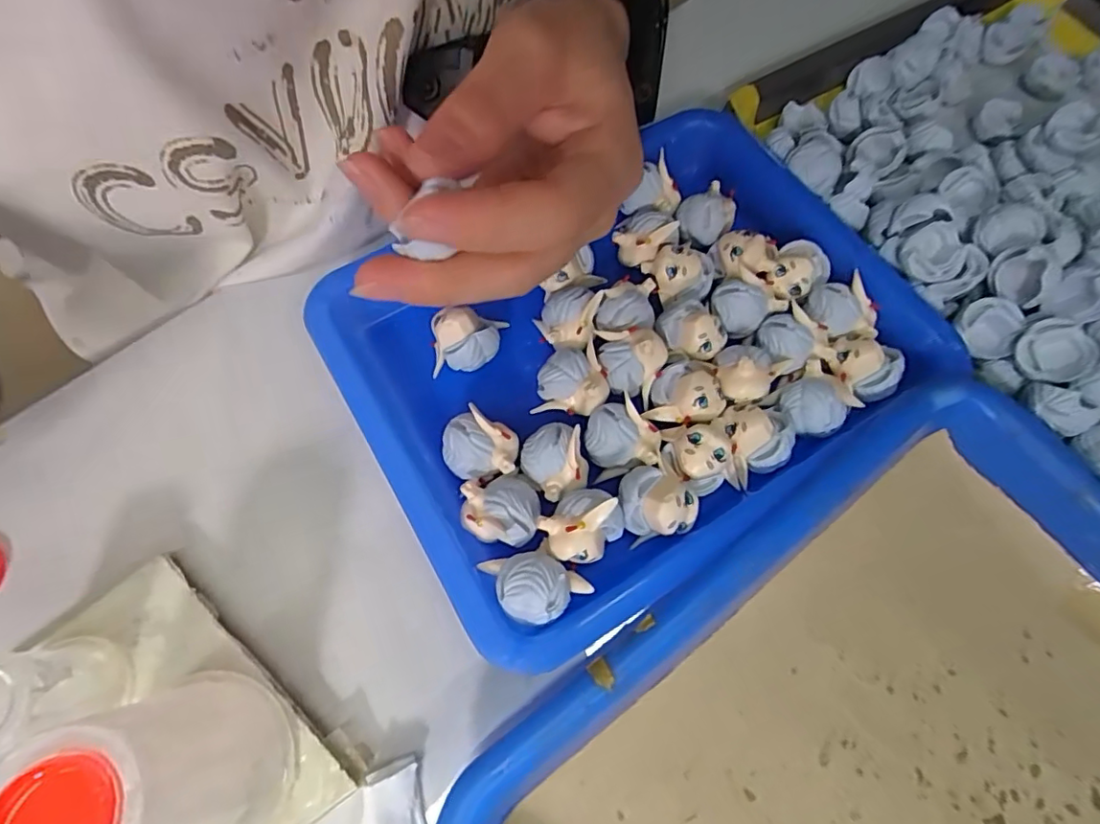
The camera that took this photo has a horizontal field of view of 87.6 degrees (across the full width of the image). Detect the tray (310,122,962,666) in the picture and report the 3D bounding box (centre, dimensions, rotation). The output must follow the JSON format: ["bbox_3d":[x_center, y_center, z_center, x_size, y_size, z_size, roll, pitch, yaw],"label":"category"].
[{"bbox_3d":[0.032,-0.026,0.236,0.215,0.033,0.160,-30,70,-14],"label":"tray"}]

